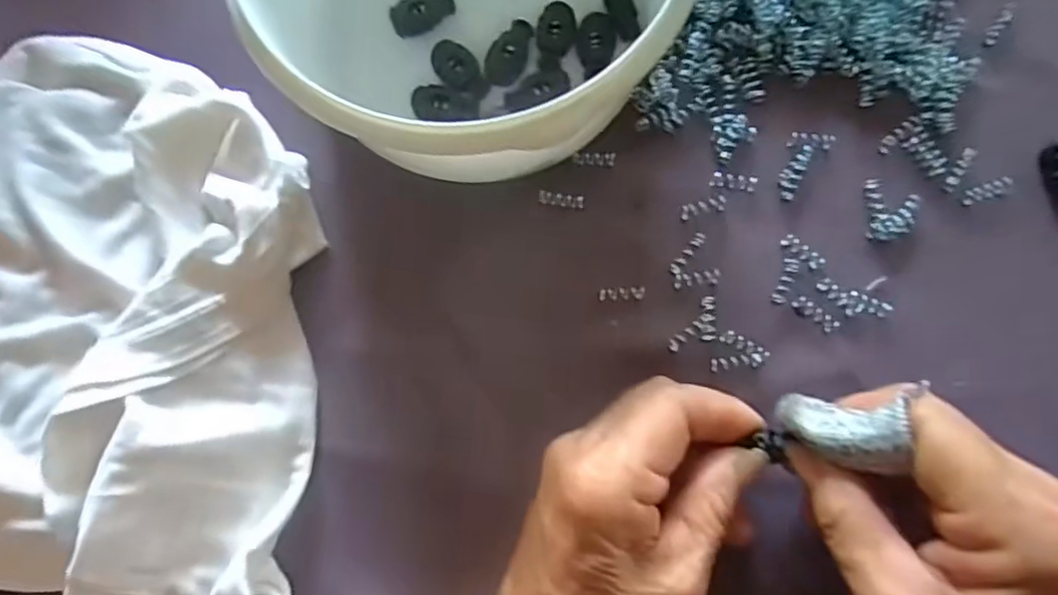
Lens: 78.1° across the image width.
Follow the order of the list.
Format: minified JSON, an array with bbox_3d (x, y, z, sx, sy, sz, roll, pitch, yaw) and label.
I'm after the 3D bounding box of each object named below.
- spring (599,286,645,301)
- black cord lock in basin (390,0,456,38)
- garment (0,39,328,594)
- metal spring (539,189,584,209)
[{"bbox_3d":[0.038,-0.002,0.267,0.018,0.004,0.006,-1,82,2],"label":"spring"},{"bbox_3d":[-0.046,-0.124,0.284,0.029,0.010,0.013,-27,82,-2],"label":"black cord lock in basin"},{"bbox_3d":[-0.194,0.008,0.255,0.220,0.037,0.228,5,82,3],"label":"garment"},{"bbox_3d":[0.014,-0.041,0.272,0.019,0.004,0.006,6,82,3],"label":"metal spring"}]

